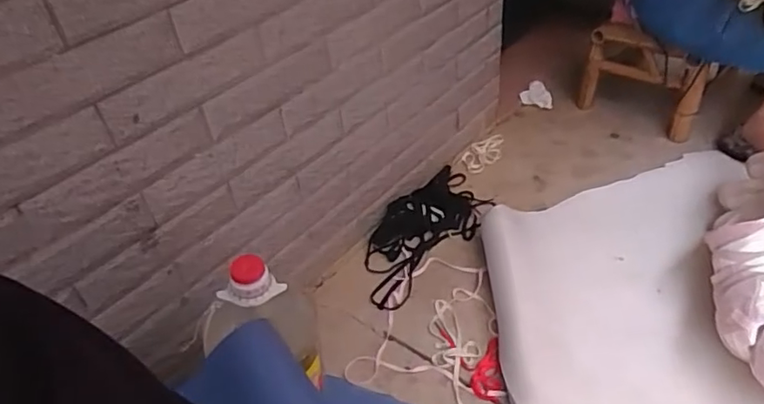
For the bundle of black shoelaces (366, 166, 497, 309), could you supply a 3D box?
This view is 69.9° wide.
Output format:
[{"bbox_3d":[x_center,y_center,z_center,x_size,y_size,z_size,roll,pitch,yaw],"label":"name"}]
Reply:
[{"bbox_3d":[0.096,0.046,1.148,0.161,0.049,0.385,29,52,31],"label":"bundle of black shoelaces"}]

